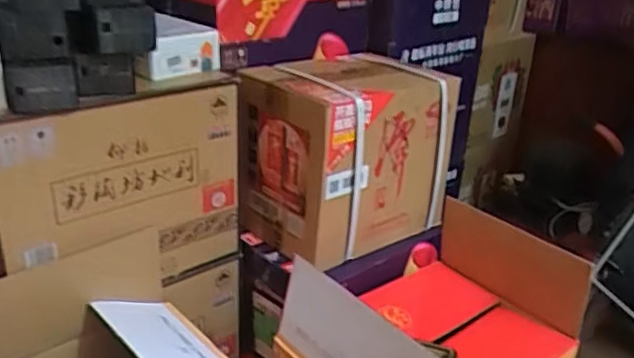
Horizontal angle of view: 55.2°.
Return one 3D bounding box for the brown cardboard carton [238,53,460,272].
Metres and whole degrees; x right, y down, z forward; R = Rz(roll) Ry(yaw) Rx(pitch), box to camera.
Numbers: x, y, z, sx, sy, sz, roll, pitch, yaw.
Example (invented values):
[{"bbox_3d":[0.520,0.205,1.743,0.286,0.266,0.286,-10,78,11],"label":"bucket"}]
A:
[{"bbox_3d":[0.050,-0.042,1.063,0.349,0.294,0.199,-15,31,-35],"label":"brown cardboard carton"}]

